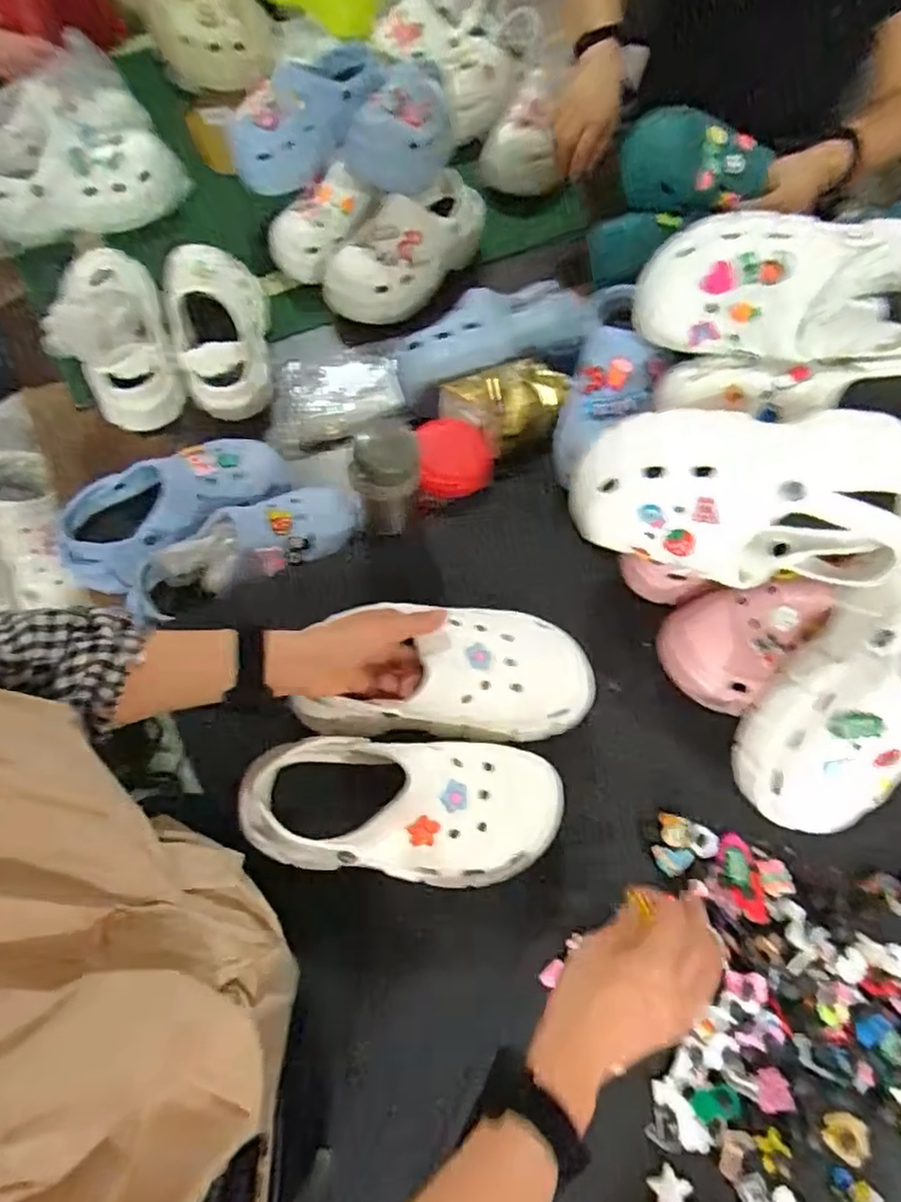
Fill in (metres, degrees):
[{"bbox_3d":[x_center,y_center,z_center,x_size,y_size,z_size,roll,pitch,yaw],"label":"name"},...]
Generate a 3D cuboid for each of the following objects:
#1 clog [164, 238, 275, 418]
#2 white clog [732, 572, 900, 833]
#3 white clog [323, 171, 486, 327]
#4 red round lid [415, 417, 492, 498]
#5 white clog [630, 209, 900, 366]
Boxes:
[{"bbox_3d":[-0.292,-0.352,0.855,0.124,0.076,0.226,-18,67,-9],"label":"clog"},{"bbox_3d":[0.323,0.070,0.511,0.117,0.078,0.254,38,105,15],"label":"white clog"},{"bbox_3d":[-0.059,-0.488,0.936,0.108,0.108,0.248,32,69,13],"label":"white clog"},{"bbox_3d":[0.003,-0.153,0.719,0.084,0.022,0.084,1,85,-10],"label":"red round lid"},{"bbox_3d":[0.294,-0.269,0.580,0.257,0.093,0.104,11,65,21],"label":"white clog"}]

